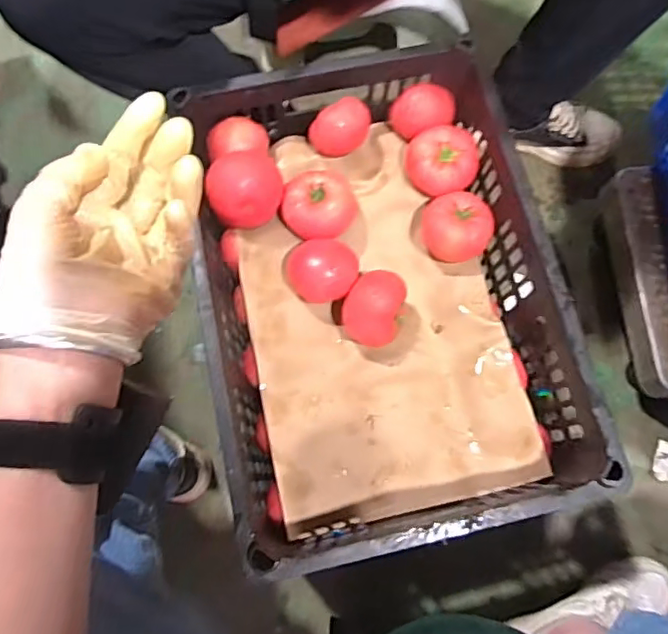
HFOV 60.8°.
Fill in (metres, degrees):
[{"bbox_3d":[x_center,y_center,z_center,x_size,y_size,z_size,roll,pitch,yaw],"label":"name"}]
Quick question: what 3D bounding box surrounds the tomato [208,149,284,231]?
[{"bbox_3d":[-0.105,-0.142,0.666,0.085,0.075,0.076,8,74,2],"label":"tomato"}]

